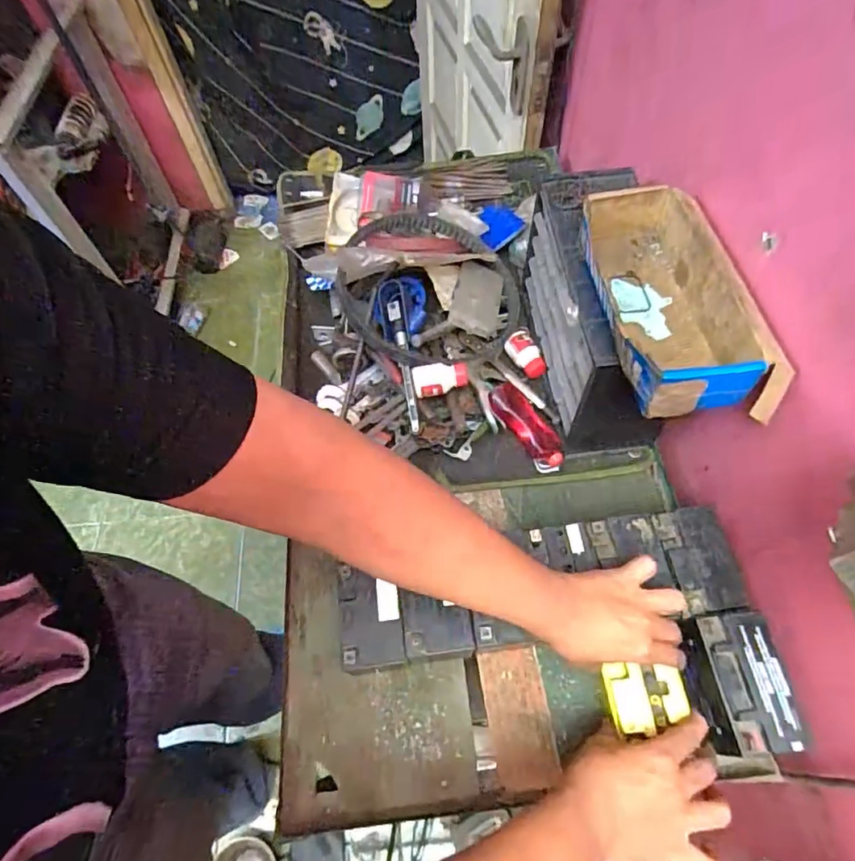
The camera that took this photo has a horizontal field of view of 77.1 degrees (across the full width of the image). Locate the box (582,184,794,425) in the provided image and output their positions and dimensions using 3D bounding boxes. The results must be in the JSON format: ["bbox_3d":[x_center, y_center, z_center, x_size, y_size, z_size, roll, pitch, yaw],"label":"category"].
[{"bbox_3d":[0.239,-0.137,0.547,0.128,0.085,0.287,-4,61,0],"label":"box"}]

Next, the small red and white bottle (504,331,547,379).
[{"bbox_3d":[0.146,-0.109,0.784,0.033,0.032,0.073,-31,65,-14],"label":"small red and white bottle"}]

